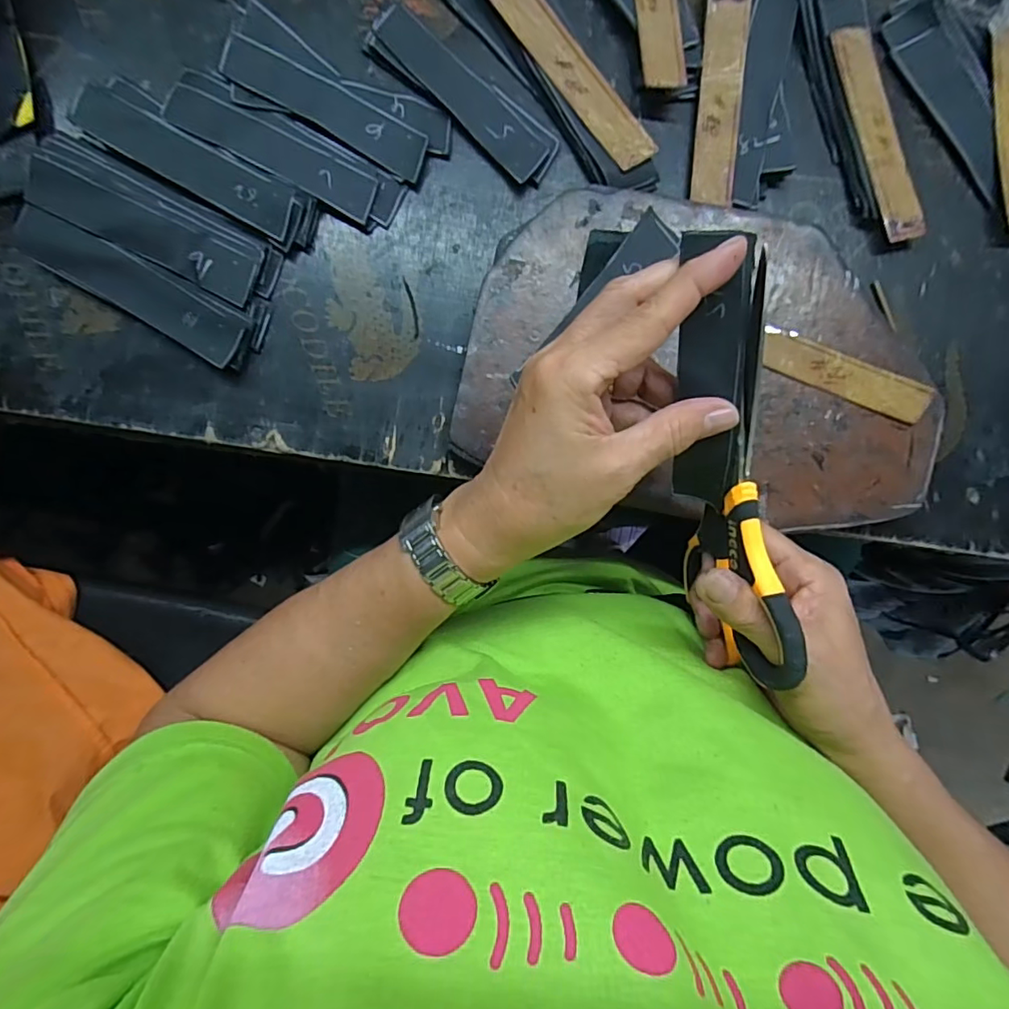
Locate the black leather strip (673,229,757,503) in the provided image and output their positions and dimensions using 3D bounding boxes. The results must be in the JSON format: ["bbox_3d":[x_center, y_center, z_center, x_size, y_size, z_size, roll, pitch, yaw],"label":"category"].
[{"bbox_3d":[0.091,-0.056,0.236,0.028,0.008,0.115,0,113,14],"label":"black leather strip"}]

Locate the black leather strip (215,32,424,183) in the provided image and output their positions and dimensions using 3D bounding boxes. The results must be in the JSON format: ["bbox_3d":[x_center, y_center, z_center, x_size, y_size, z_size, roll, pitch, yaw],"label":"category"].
[{"bbox_3d":[-0.101,-0.225,0.303,0.121,0.005,0.026,28,91,-3],"label":"black leather strip"}]

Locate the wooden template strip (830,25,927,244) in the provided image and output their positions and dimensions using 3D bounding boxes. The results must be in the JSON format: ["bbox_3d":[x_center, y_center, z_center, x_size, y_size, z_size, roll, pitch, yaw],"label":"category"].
[{"bbox_3d":[0.220,-0.216,0.313,0.024,0.006,0.123,-19,93,5],"label":"wooden template strip"}]

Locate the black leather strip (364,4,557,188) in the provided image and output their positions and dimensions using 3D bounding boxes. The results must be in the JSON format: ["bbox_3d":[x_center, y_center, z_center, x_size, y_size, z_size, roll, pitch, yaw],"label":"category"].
[{"bbox_3d":[-0.024,-0.234,0.307,0.122,0.008,0.032,40,90,-3],"label":"black leather strip"}]

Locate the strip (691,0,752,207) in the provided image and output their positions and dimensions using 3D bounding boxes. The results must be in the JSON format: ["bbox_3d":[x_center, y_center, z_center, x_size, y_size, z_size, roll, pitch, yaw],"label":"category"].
[{"bbox_3d":[0.124,-0.236,0.309,0.024,0.004,0.122,6,95,16],"label":"strip"}]

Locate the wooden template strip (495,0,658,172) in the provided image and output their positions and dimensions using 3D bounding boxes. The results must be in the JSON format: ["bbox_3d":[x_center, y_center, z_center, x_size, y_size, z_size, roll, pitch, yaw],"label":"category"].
[{"bbox_3d":[0.035,-0.247,0.302,0.023,0.004,0.132,-39,95,-3],"label":"wooden template strip"}]

